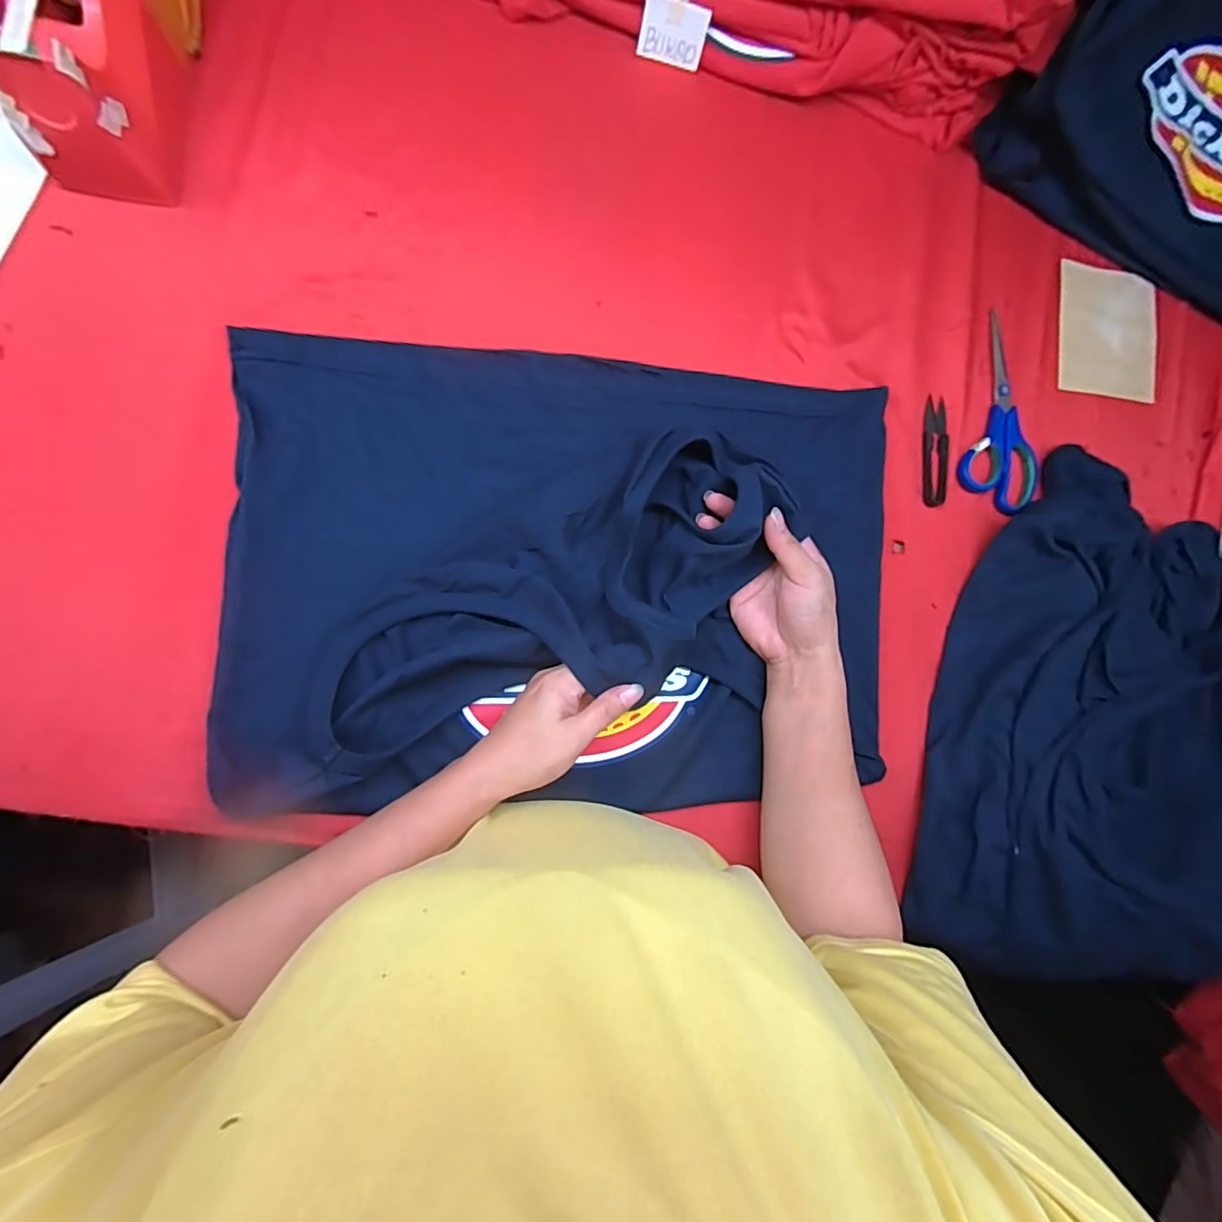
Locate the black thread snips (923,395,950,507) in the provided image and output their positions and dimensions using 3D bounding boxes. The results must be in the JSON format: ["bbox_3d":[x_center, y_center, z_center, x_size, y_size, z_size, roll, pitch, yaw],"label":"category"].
[{"bbox_3d":[0.291,-0.142,0.486,0.023,0.005,0.098,5,86,-8],"label":"black thread snips"}]

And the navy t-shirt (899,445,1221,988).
[{"bbox_3d":[0.471,0.106,0.471,0.377,0.047,0.428,15,84,-8],"label":"navy t-shirt"}]

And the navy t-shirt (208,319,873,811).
[{"bbox_3d":[-0.019,-0.031,0.401,0.497,0.061,0.342,1,86,-9],"label":"navy t-shirt"}]

